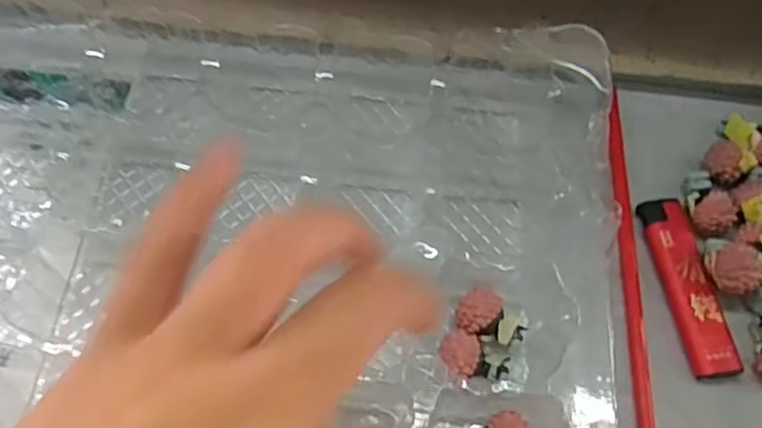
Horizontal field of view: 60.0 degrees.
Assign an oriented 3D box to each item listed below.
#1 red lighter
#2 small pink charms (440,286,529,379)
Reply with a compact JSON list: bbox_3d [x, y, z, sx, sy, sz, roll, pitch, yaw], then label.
[{"bbox_3d":[0.128,0.029,0.277,0.019,0.009,0.077,-6,63,-7],"label":"red lighter"},{"bbox_3d":[0.039,0.050,0.259,0.026,0.017,0.035,26,64,9],"label":"small pink charms"}]

